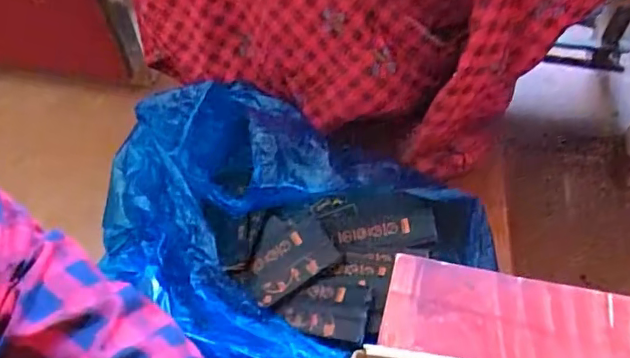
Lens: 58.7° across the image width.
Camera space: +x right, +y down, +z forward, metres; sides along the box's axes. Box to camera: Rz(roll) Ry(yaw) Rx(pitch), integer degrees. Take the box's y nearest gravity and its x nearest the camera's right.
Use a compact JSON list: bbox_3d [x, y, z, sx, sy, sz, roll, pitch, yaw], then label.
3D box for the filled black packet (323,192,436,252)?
[{"bbox_3d":[0.066,0.045,0.564,0.108,0.016,0.056,-7,97,-1],"label":"filled black packet"}]

